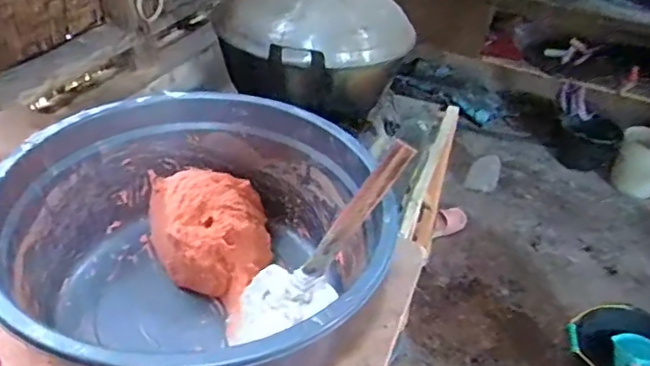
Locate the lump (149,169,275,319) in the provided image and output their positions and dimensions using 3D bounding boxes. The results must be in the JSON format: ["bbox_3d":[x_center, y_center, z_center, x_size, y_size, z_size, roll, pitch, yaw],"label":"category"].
[{"bbox_3d":[-0.148,0.070,0.711,0.154,0.093,0.202,-5,39,-15],"label":"lump"}]

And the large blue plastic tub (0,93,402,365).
[{"bbox_3d":[-0.143,0.071,0.619,0.386,0.194,0.393,4,38,-3],"label":"large blue plastic tub"}]

